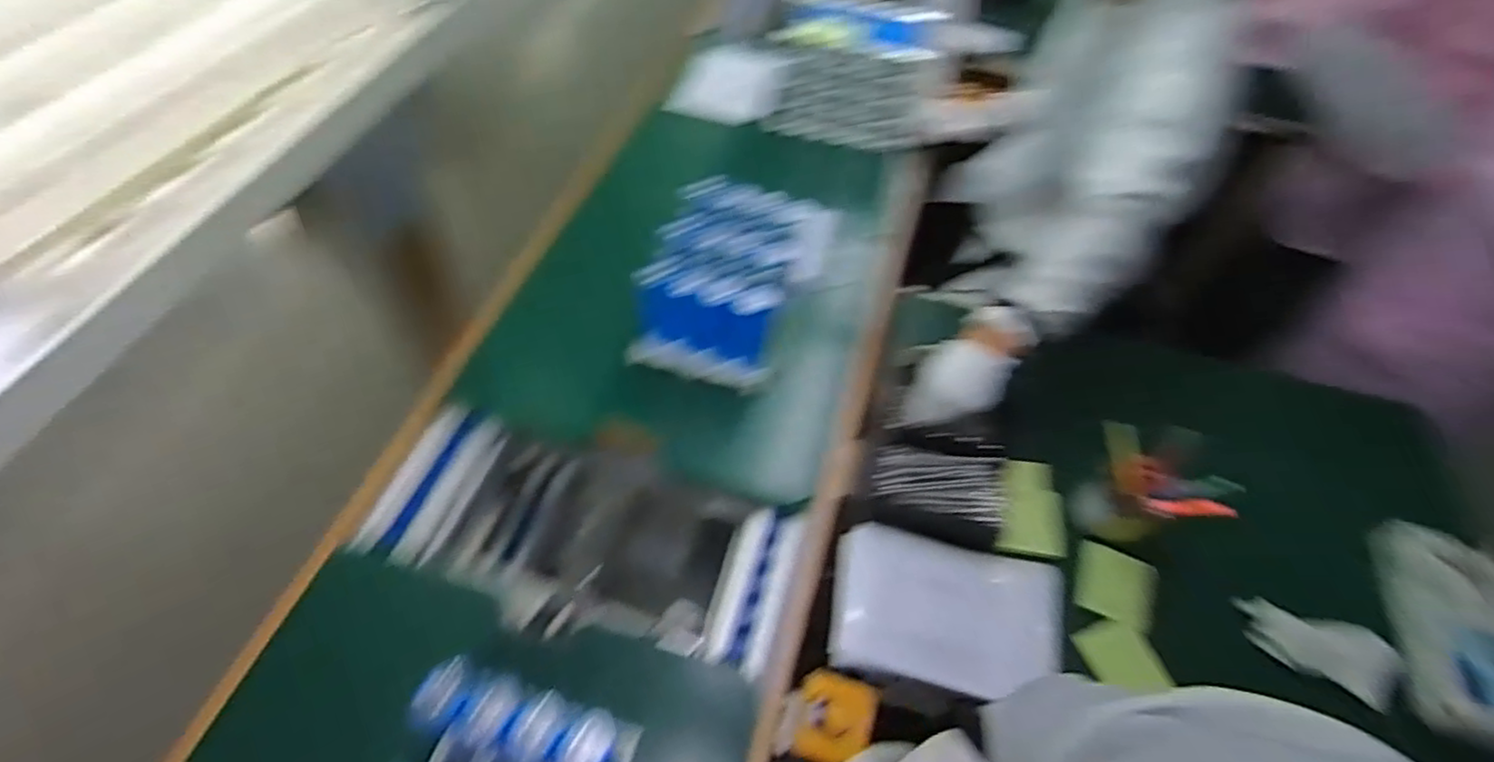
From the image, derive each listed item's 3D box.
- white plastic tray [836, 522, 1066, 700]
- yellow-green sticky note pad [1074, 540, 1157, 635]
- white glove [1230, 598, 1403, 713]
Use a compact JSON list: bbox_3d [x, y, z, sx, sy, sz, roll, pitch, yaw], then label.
[{"bbox_3d":[0.233,0.260,0.814,0.255,0.022,0.166,12,54,3],"label":"white plastic tray"},{"bbox_3d":[0.445,0.246,0.857,0.089,0.015,0.086,24,56,11],"label":"yellow-green sticky note pad"},{"bbox_3d":[0.656,0.305,0.824,0.155,0.053,0.067,23,55,26],"label":"white glove"}]

